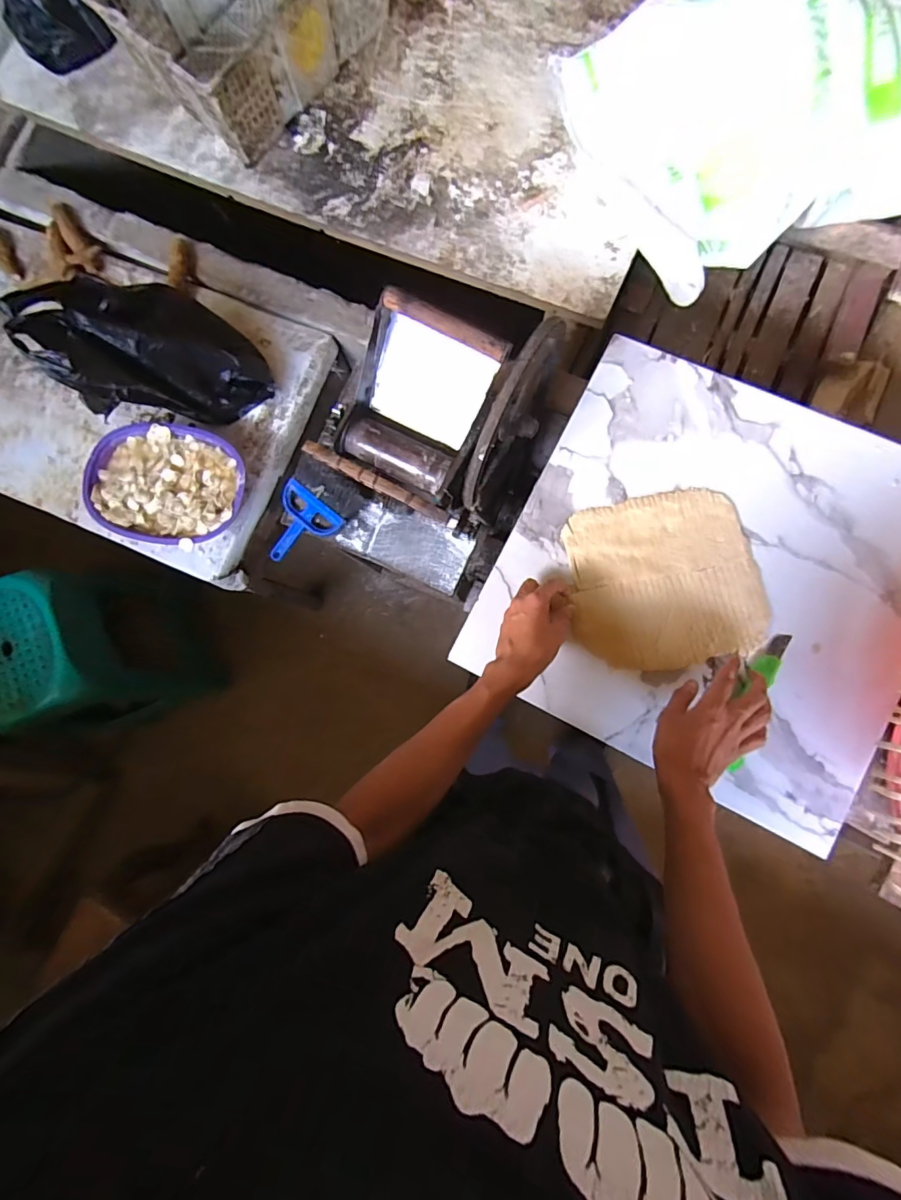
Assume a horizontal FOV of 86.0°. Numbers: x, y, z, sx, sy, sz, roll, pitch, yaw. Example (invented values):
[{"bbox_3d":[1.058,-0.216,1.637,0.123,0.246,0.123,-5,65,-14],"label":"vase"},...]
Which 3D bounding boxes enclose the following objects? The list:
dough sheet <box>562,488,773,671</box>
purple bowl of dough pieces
[{"bbox_3d":[0.268,-0.026,0.611,0.226,0.010,0.213,-11,82,3],"label":"dough sheet"},{"bbox_3d":[-0.539,-0.221,0.914,0.301,0.070,0.221,17,80,3],"label":"purple bowl of dough pieces"}]

